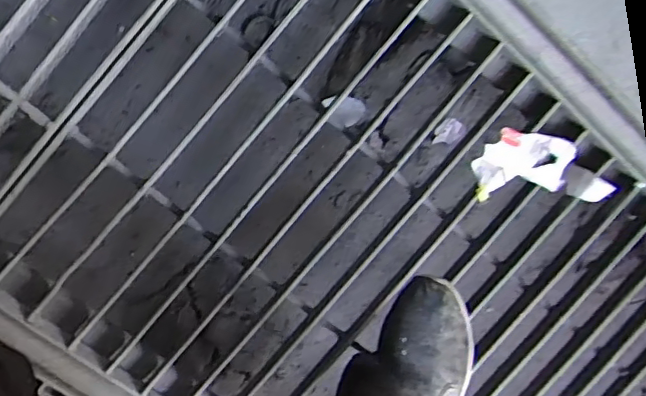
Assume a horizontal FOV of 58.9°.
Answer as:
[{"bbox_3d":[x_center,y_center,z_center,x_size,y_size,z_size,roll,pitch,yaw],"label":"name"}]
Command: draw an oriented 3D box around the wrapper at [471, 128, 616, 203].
[{"bbox_3d":[0.251,-0.029,0.640,0.175,0.032,0.078,9,96,-16],"label":"wrapper"}]

